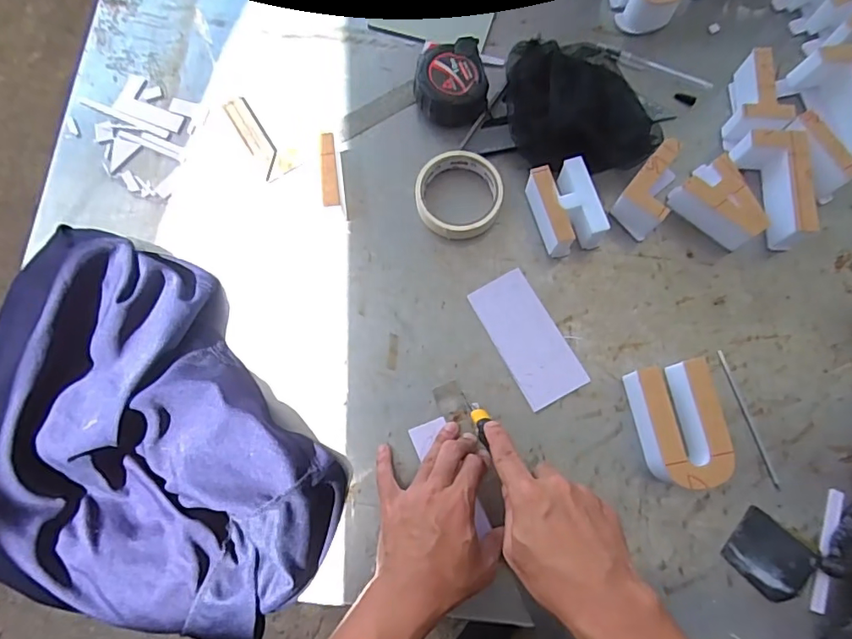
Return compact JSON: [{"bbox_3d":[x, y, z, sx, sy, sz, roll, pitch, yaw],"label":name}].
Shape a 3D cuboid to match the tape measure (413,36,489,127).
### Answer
[{"bbox_3d":[0.026,-0.251,0.574,0.078,0.042,0.085,-12,77,-2],"label":"tape measure"}]

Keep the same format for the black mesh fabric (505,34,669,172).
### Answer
[{"bbox_3d":[0.165,-0.224,0.556,0.156,0.064,0.151,0,76,1],"label":"black mesh fabric"}]

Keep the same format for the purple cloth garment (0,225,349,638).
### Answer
[{"bbox_3d":[-0.267,0.107,0.473,0.266,0.070,0.396,-36,78,-9],"label":"purple cloth garment"}]

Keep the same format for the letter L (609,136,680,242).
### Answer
[{"bbox_3d":[0.234,-0.133,0.540,0.048,0.048,0.088,38,80,9],"label":"letter L"}]

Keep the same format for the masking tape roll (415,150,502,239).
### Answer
[{"bbox_3d":[0.035,-0.126,0.550,0.088,0.030,0.091,0,76,0],"label":"masking tape roll"}]

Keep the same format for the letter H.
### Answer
[{"bbox_3d":[0.141,-0.113,0.534,0.056,0.050,0.086,-18,77,-3],"label":"letter H"}]

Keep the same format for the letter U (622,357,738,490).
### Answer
[{"bbox_3d":[0.232,0.097,0.484,0.064,0.045,0.110,-12,77,-2],"label":"letter U"}]

